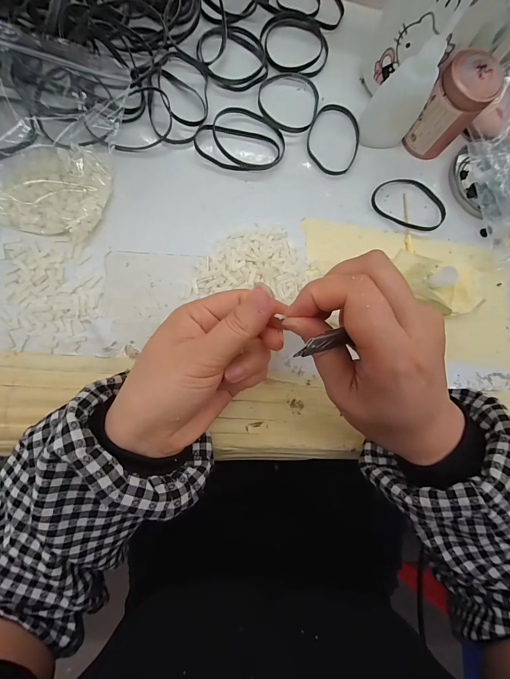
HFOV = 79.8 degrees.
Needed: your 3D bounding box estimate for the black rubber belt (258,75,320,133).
[{"bbox_3d":[0.031,-0.215,0.277,0.057,0.005,0.060,1,84,-8],"label":"black rubber belt"}]

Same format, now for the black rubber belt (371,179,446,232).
[{"bbox_3d":[0.144,-0.126,0.282,0.071,0.005,0.045,26,82,-5],"label":"black rubber belt"}]

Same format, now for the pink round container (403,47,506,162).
[{"bbox_3d":[0.165,-0.198,0.262,0.045,0.067,0.037,38,81,-3],"label":"pink round container"}]

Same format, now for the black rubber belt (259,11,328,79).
[{"bbox_3d":[0.038,-0.277,0.283,0.064,0.004,0.065,1,84,-8],"label":"black rubber belt"}]

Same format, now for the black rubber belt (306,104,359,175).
[{"bbox_3d":[0.073,-0.185,0.279,0.049,0.004,0.067,20,82,-6],"label":"black rubber belt"}]

